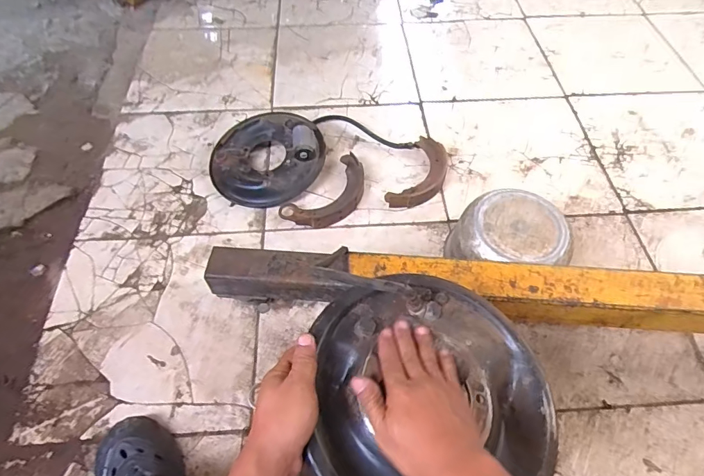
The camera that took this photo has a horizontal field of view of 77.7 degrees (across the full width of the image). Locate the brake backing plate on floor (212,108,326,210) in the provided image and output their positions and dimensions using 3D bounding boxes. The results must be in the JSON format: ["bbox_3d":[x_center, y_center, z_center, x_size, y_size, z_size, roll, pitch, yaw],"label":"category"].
[{"bbox_3d":[-0.204,-0.198,1.019,0.256,0.086,0.255,0,57,0],"label":"brake backing plate on floor"}]

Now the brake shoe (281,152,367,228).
[{"bbox_3d":[-0.046,-0.094,0.980,0.119,0.033,0.224,39,65,23],"label":"brake shoe"}]

